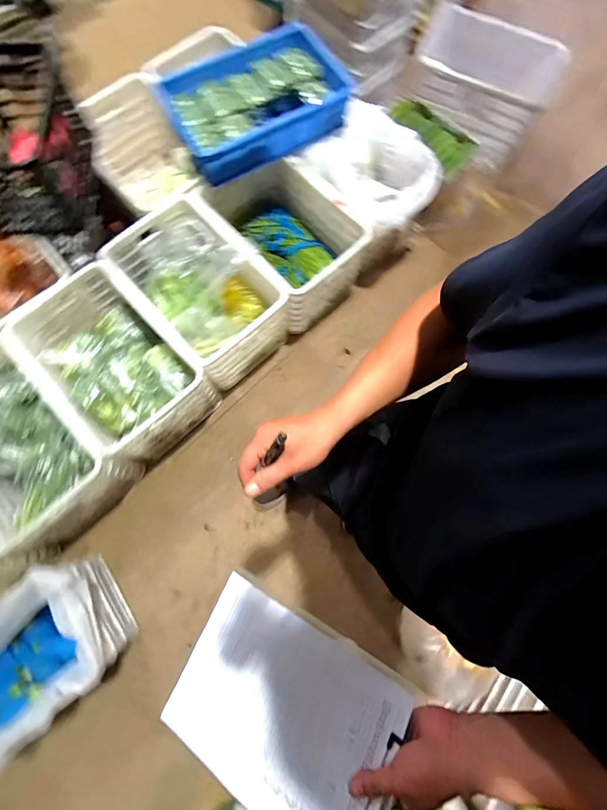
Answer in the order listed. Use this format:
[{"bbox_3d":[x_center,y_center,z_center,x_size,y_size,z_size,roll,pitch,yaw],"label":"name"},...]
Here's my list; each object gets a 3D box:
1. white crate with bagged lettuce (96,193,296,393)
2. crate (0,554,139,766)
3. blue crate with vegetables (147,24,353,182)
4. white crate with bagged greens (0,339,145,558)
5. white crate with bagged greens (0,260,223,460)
[{"bbox_3d":[-0.395,-0.428,1.352,0.420,0.334,0.609,-42,81,-9],"label":"white crate with bagged lettuce"},{"bbox_3d":[-0.849,0.760,1.053,0.534,0.260,0.391,-38,81,-9],"label":"crate"},{"bbox_3d":[-0.170,-1.123,1.306,0.642,0.179,0.378,-27,79,-7],"label":"blue crate with vegetables"},{"bbox_3d":[-0.958,0.142,1.192,0.613,0.297,0.420,44,80,8],"label":"white crate with bagged greens"},{"bbox_3d":[-0.681,-0.156,1.283,0.416,0.342,0.636,-42,81,-9],"label":"white crate with bagged greens"}]

